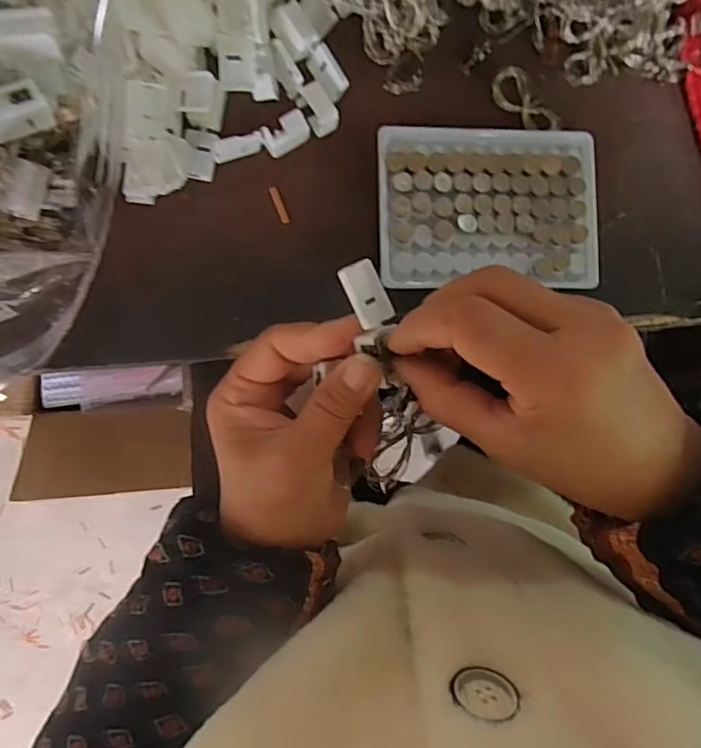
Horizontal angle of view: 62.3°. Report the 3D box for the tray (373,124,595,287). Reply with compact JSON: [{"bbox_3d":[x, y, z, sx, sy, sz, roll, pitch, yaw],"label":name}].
[{"bbox_3d":[0.082,-0.101,0.342,0.128,0.011,0.097,-1,88,-5],"label":"tray"}]

